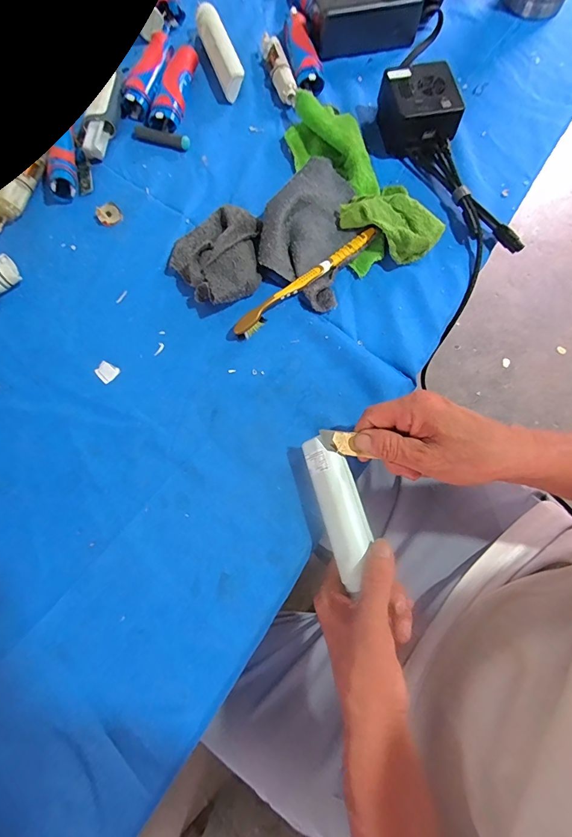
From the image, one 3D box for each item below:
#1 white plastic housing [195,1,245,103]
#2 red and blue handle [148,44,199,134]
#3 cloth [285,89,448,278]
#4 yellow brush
[{"bbox_3d":[-0.085,-0.464,0.477,0.027,0.029,0.145,-20,75,-5],"label":"white plastic housing"},{"bbox_3d":[-0.132,-0.407,0.464,0.036,0.024,0.128,13,75,4],"label":"red and blue handle"},{"bbox_3d":[0.068,-0.261,0.417,0.098,0.033,0.235,-33,77,-8],"label":"cloth"},{"bbox_3d":[0.022,-0.143,0.393,0.180,0.017,0.017,-39,78,-10],"label":"yellow brush"}]

